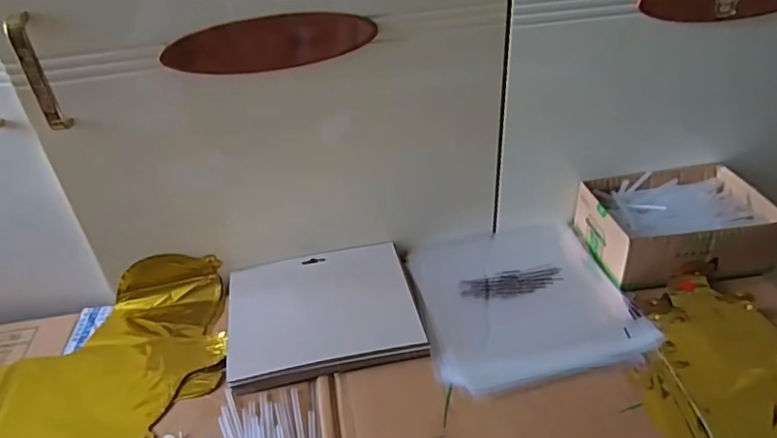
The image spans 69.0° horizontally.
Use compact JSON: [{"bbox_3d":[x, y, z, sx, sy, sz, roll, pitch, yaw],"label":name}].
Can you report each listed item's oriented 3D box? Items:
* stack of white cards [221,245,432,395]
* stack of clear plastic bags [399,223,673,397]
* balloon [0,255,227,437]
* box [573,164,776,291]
[{"bbox_3d":[-0.069,0.096,0.601,0.193,0.017,0.161,-8,37,-7],"label":"stack of white cards"},{"bbox_3d":[0.141,0.081,0.617,0.221,0.007,0.221,-11,37,-10],"label":"stack of clear plastic bags"},{"bbox_3d":[-0.364,0.159,0.544,0.401,0.050,0.220,-11,37,-9],"label":"balloon"},{"bbox_3d":[0.329,0.003,0.649,0.190,0.062,0.137,-7,37,-5],"label":"box"}]

